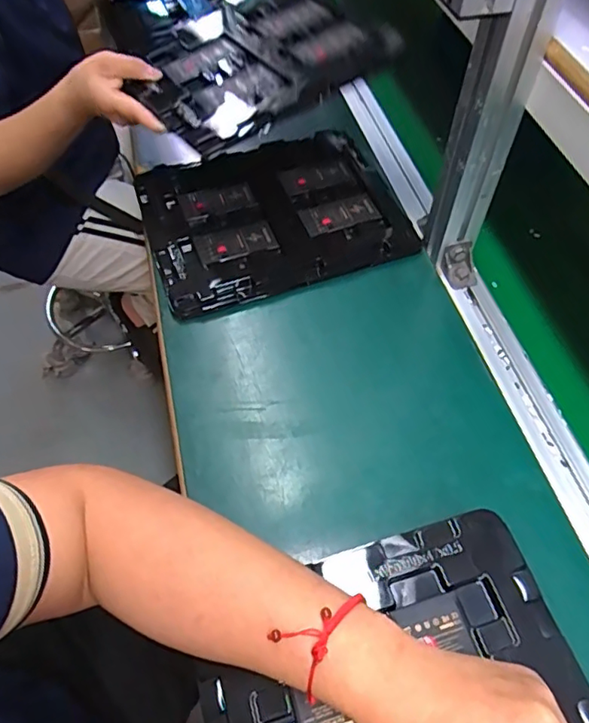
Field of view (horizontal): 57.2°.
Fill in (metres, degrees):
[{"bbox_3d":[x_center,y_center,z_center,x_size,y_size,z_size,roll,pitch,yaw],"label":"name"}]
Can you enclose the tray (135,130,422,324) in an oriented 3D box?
[{"bbox_3d":[-0.027,-0.175,0.621,0.276,0.022,0.224,-15,59,-10],"label":"tray"}]

